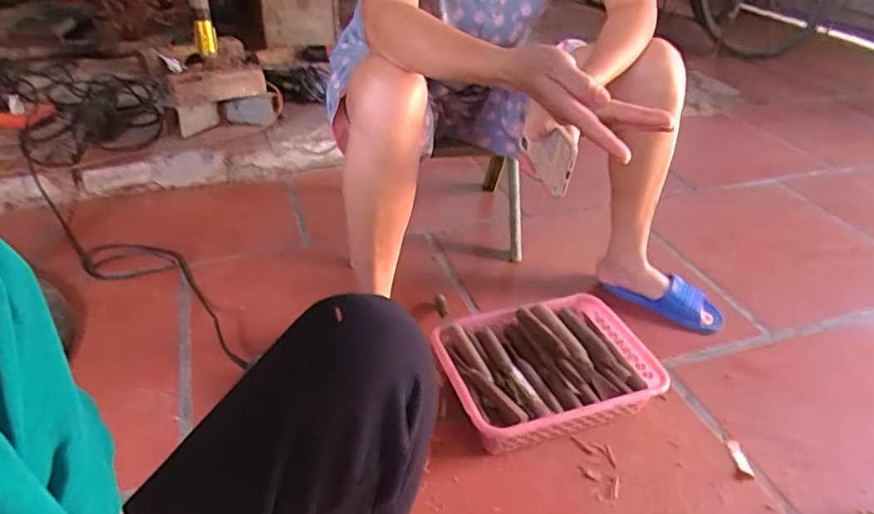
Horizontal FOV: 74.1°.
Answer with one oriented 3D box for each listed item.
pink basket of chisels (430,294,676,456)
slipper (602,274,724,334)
[{"bbox_3d":[0.176,0.180,0.930,0.327,0.090,0.240,-9,37,-17],"label":"pink basket of chisels"},{"bbox_3d":[0.443,0.078,1.125,0.216,0.056,0.082,18,38,21],"label":"slipper"}]

